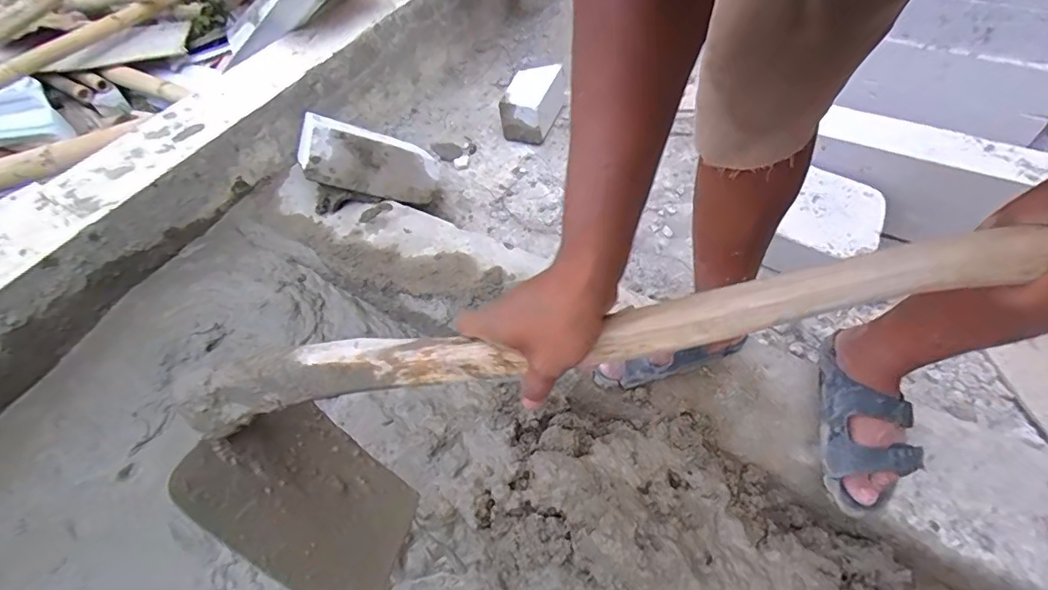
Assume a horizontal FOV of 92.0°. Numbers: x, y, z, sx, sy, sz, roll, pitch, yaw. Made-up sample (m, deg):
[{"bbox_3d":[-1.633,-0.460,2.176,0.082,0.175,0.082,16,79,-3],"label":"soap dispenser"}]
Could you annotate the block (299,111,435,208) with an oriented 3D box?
[{"bbox_3d":[-0.274,-0.241,0.941,0.246,0.109,0.056,13,43,-34],"label":"block"}]

